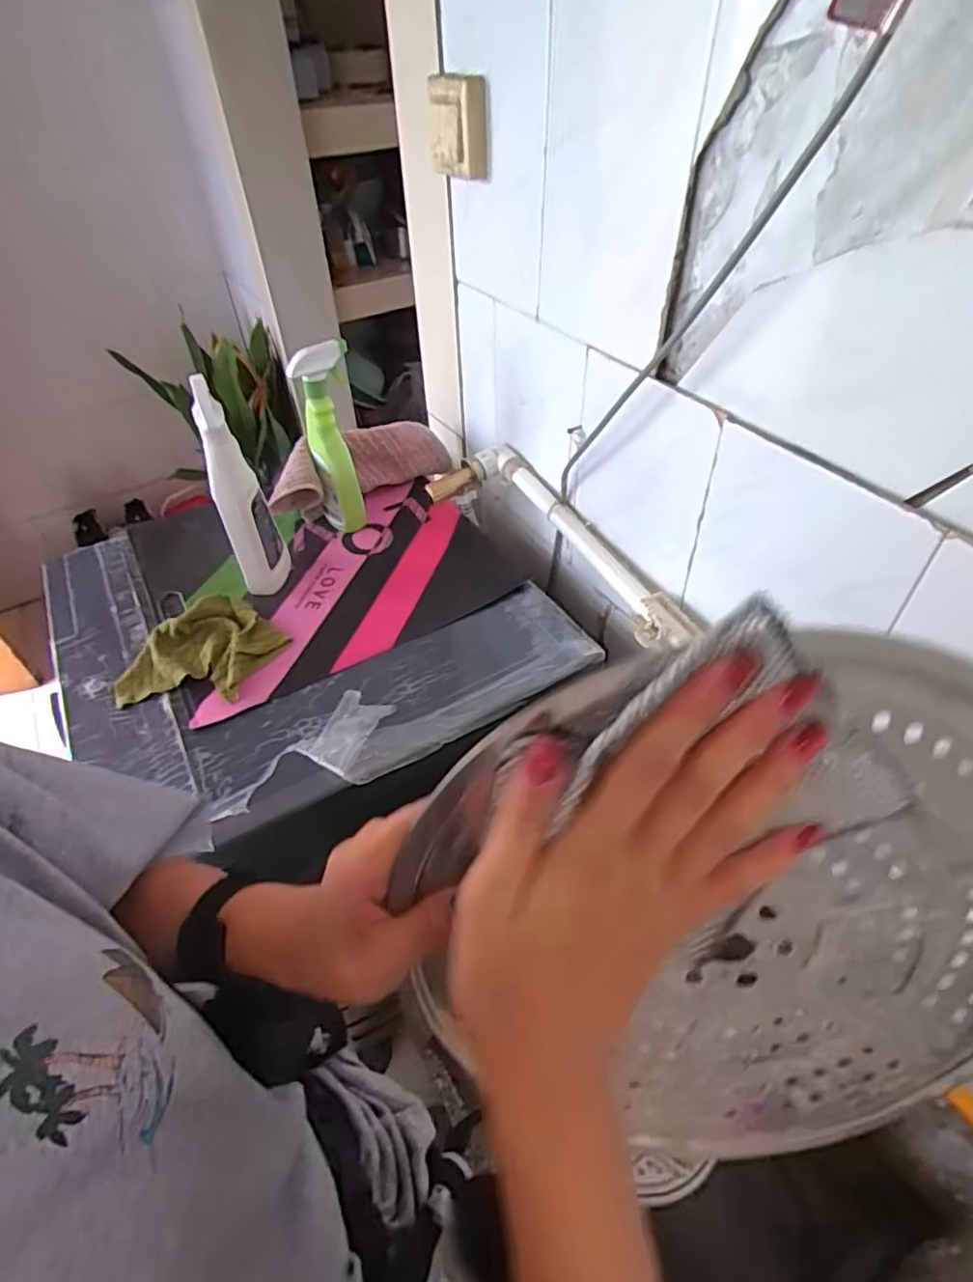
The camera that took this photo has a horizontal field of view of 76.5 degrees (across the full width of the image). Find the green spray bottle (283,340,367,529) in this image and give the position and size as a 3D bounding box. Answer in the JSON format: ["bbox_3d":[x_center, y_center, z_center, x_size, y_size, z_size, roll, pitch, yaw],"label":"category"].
[{"bbox_3d":[-0.202,-0.259,0.823,0.066,0.245,0.051,-10,46,-8],"label":"green spray bottle"}]

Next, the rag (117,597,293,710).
[{"bbox_3d":[-0.329,0.013,0.715,0.138,0.032,0.164,16,48,17],"label":"rag"}]

